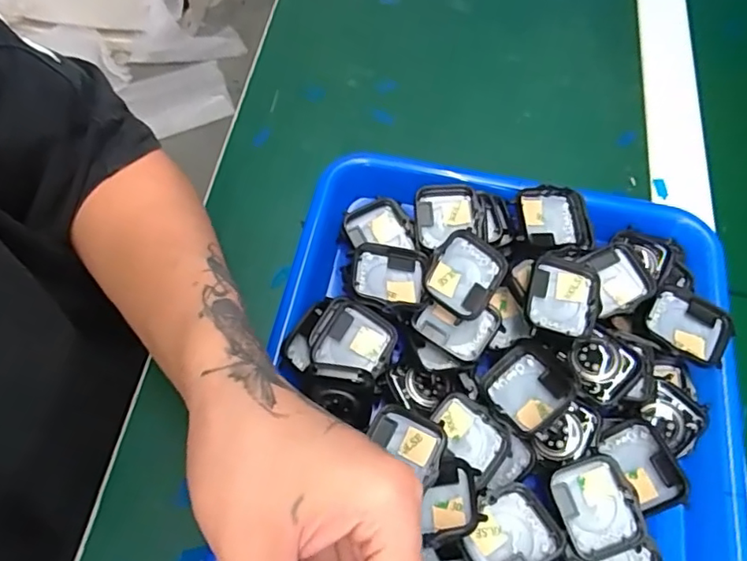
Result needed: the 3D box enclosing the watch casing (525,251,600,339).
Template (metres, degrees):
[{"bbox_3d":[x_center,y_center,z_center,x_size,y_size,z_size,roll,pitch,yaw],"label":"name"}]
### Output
[{"bbox_3d":[0.103,0.009,0.300,0.036,0.011,0.043,16,63,9],"label":"watch casing"}]

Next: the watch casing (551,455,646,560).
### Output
[{"bbox_3d":[0.109,0.110,0.269,0.036,0.013,0.042,-14,63,-7],"label":"watch casing"}]

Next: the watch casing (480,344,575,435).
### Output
[{"bbox_3d":[0.079,0.057,0.285,0.037,0.010,0.042,-45,43,2],"label":"watch casing"}]

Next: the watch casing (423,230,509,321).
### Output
[{"bbox_3d":[0.049,-0.003,0.303,0.040,0.009,0.043,30,80,-6],"label":"watch casing"}]

